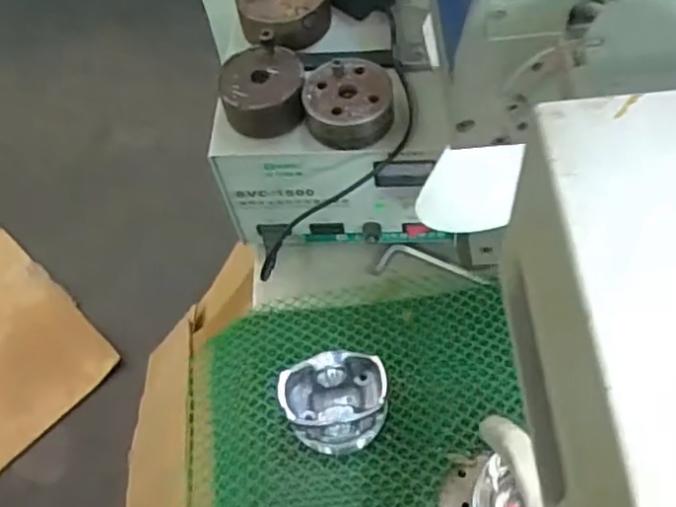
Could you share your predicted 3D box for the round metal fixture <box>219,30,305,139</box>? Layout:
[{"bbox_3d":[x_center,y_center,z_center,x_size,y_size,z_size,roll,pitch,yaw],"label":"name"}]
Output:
[{"bbox_3d":[-0.061,-0.140,0.546,0.066,0.049,0.078,-4,58,2],"label":"round metal fixture"}]

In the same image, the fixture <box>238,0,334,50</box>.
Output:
[{"bbox_3d":[-0.047,-0.223,0.607,0.080,0.028,0.093,-2,58,3],"label":"fixture"}]

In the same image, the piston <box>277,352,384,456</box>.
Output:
[{"bbox_3d":[-0.002,0.119,0.538,0.080,0.053,0.065,0,58,4],"label":"piston"}]

